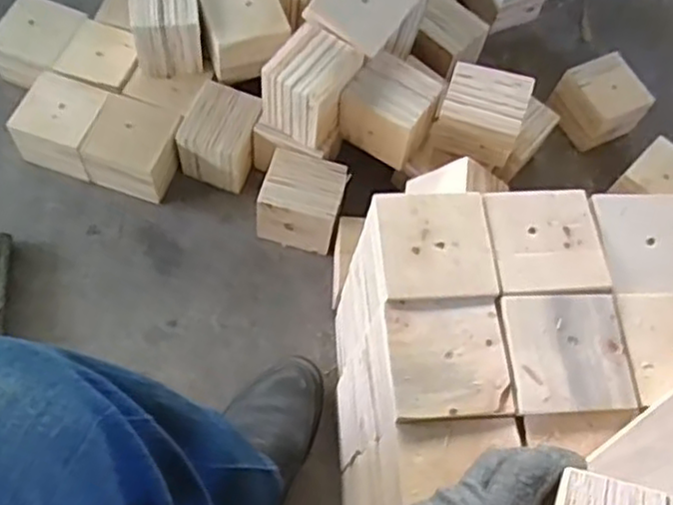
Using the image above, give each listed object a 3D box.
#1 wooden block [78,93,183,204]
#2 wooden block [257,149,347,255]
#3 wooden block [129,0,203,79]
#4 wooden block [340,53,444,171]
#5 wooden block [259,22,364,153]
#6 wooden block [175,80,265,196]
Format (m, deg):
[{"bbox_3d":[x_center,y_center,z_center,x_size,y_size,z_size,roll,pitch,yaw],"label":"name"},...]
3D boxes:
[{"bbox_3d":[-0.248,-0.129,0.893,0.101,0.077,0.104,19,65,4],"label":"wooden block"},{"bbox_3d":[-0.040,-0.060,0.870,0.095,0.088,0.091,16,65,2],"label":"wooden block"},{"bbox_3d":[-0.205,-0.283,0.866,0.082,0.097,0.094,-5,66,-8],"label":"wooden block"},{"bbox_3d":[0.064,-0.168,0.839,0.091,0.089,0.081,31,67,9],"label":"wooden block"},{"bbox_3d":[-0.030,-0.193,0.830,0.088,0.081,0.098,32,67,9],"label":"wooden block"},{"bbox_3d":[-0.142,-0.142,0.899,0.094,0.086,0.099,24,66,6],"label":"wooden block"}]

